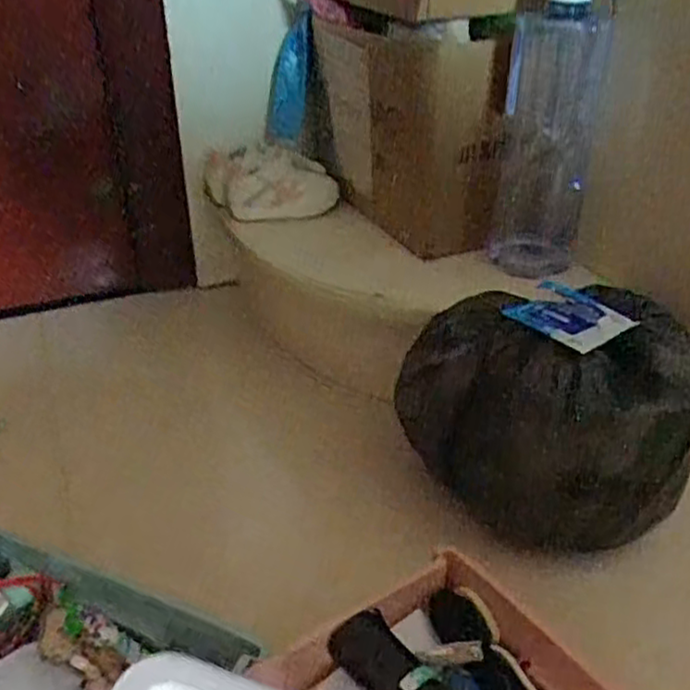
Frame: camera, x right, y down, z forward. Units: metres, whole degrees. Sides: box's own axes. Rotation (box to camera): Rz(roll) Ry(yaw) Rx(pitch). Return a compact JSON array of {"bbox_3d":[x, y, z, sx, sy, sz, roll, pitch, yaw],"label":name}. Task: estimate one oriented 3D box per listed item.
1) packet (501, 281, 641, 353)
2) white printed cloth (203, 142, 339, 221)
[{"bbox_3d":[0.180,-0.026,0.591,0.056,0.012,0.096,-32,34,-16],"label":"packet"},{"bbox_3d":[-0.096,-0.198,0.906,0.166,0.091,0.076,0,32,0],"label":"white printed cloth"}]

